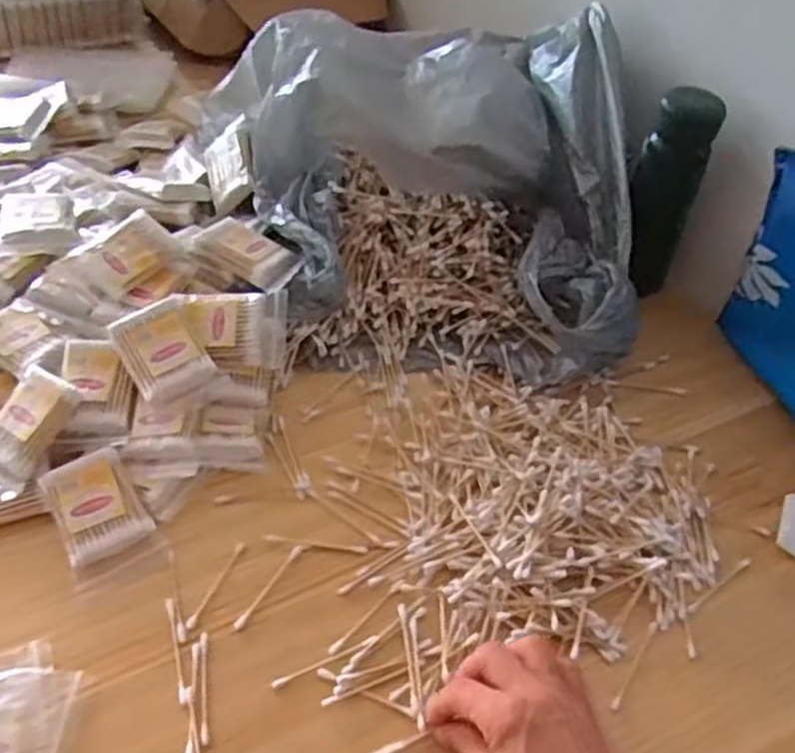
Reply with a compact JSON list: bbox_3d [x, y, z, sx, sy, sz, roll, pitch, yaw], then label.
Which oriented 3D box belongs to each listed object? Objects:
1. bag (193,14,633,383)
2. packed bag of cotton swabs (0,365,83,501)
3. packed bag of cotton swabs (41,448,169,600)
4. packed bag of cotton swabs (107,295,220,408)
[{"bbox_3d":[0.017,-0.193,0.711,0.347,0.160,0.398,-4,45,-9],"label":"bag"},{"bbox_3d":[-0.261,0.039,0.555,0.051,0.018,0.088,23,77,22],"label":"packed bag of cotton swabs"},{"bbox_3d":[-0.197,0.093,0.534,0.059,0.013,0.088,-20,75,-24],"label":"packed bag of cotton swabs"},{"bbox_3d":[-0.170,-0.020,0.579,0.055,0.013,0.076,-25,70,-23],"label":"packed bag of cotton swabs"}]

